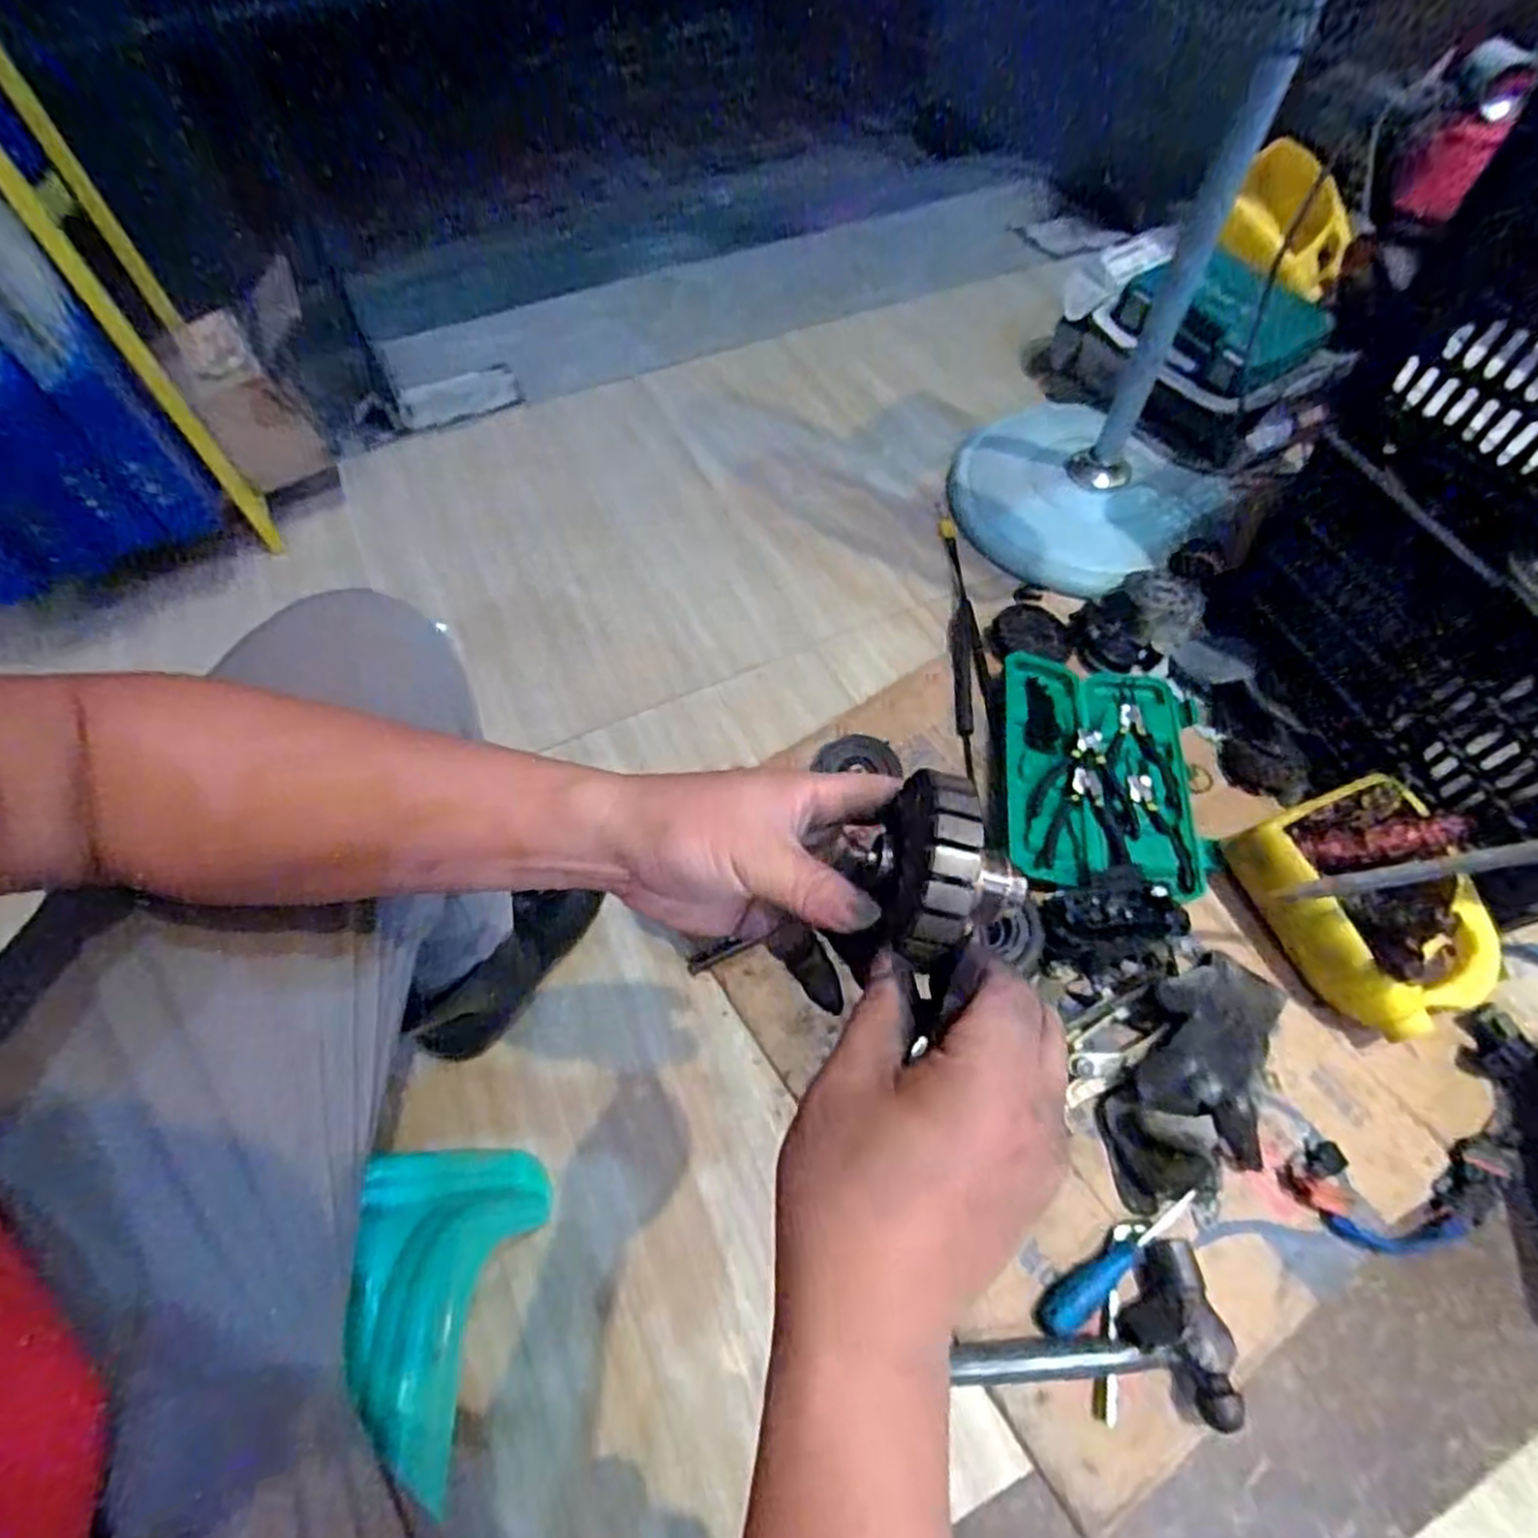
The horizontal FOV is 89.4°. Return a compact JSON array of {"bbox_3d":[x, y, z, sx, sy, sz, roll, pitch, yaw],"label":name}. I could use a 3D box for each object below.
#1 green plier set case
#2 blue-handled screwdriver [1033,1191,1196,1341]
[{"bbox_3d":[0.374,0.007,0.874,0.211,0.052,0.292,6,59,4],"label":"green plier set case"},{"bbox_3d":[0.280,0.396,0.631,0.158,0.023,0.030,-33,64,-18],"label":"blue-handled screwdriver"}]

